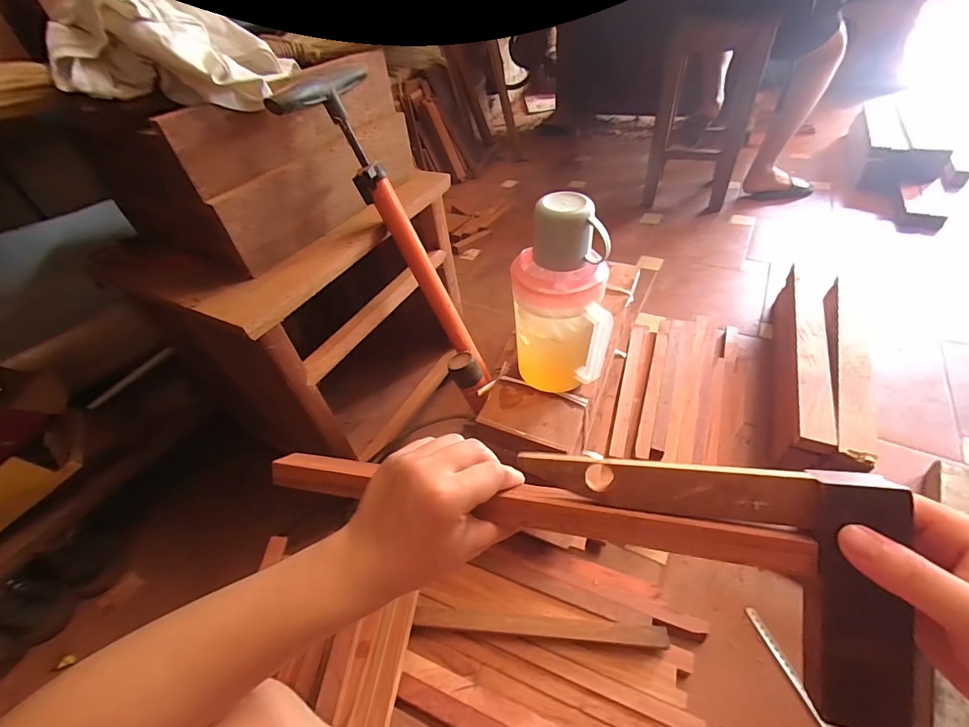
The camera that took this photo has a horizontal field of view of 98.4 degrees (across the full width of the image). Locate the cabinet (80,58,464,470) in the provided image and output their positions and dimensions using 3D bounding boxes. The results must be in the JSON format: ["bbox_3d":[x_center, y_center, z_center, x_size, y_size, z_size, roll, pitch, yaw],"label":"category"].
[{"bbox_3d":[-0.309,-0.147,0.779,0.349,0.616,0.454,16,51,23],"label":"cabinet"}]

